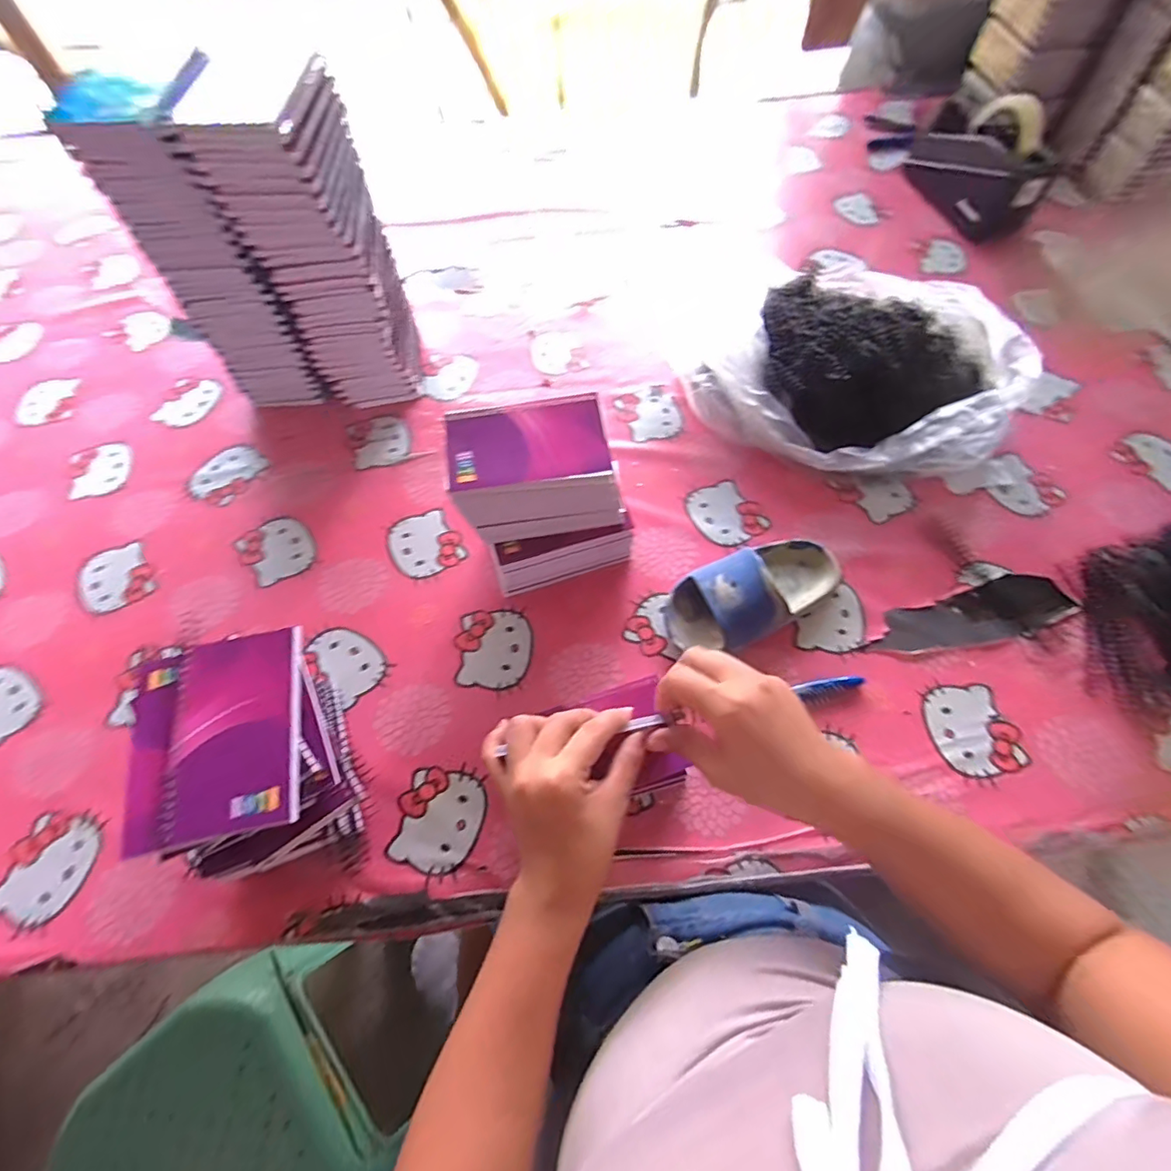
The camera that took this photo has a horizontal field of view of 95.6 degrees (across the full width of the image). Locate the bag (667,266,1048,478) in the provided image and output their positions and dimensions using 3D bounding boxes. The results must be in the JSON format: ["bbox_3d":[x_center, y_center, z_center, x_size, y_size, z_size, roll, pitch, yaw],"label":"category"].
[{"bbox_3d":[0.303,-0.242,0.589,0.308,0.100,0.287,41,71,19],"label":"bag"}]

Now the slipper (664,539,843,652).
[{"bbox_3d":[0.159,0.004,0.493,0.172,0.060,0.079,-25,66,-11],"label":"slipper"}]

